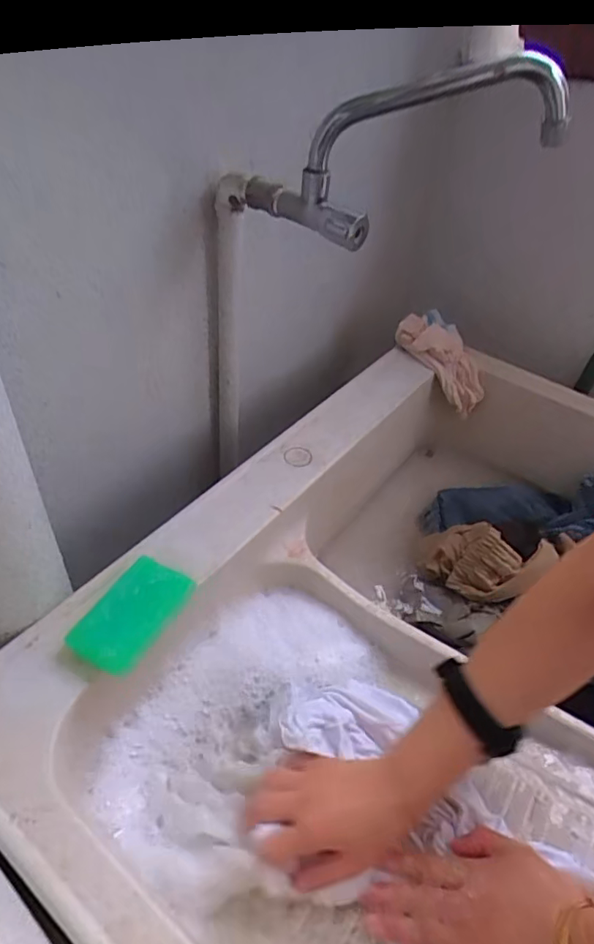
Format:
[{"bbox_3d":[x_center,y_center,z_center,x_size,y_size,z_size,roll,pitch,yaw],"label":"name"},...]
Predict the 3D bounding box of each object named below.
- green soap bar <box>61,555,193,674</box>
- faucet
[{"bbox_3d":[-0.143,0.125,0.477,0.062,0.025,0.105,25,47,18],"label":"green soap bar"},{"bbox_3d":[0.089,-0.278,0.461,0.276,0.100,0.083,-19,44,10],"label":"faucet"}]

